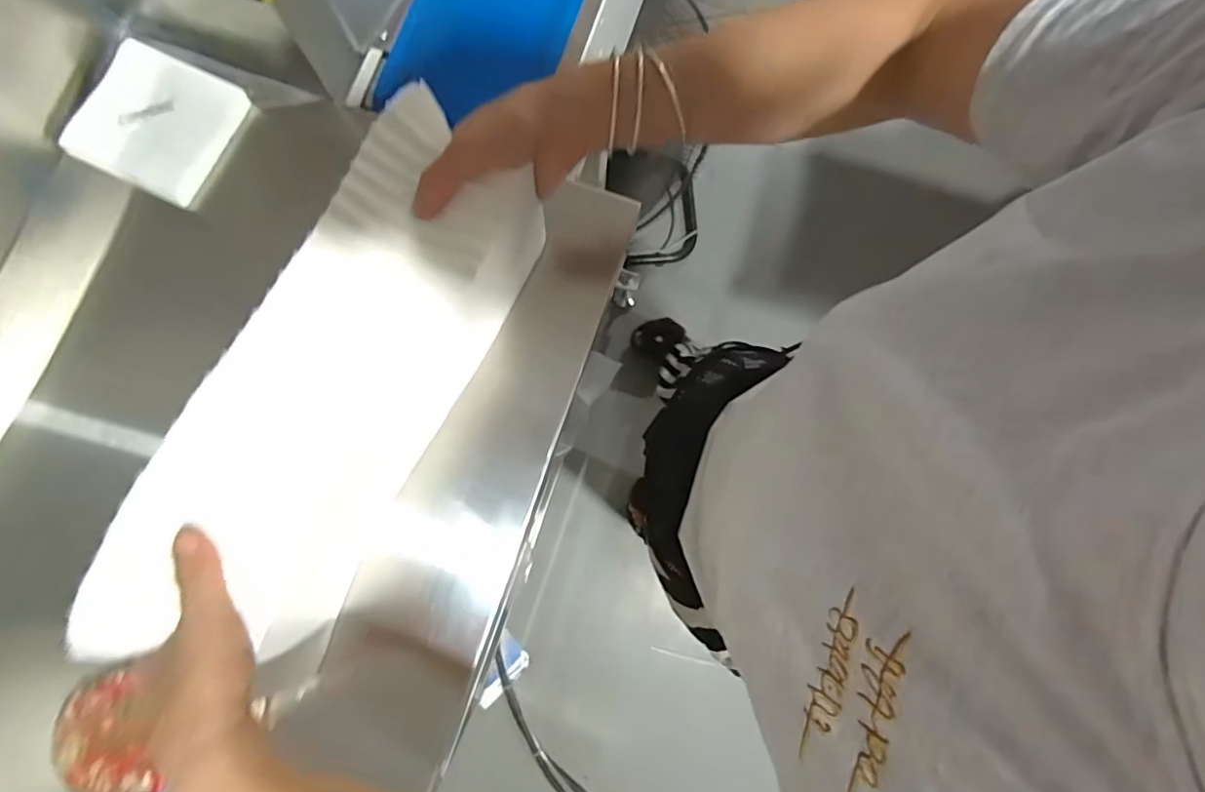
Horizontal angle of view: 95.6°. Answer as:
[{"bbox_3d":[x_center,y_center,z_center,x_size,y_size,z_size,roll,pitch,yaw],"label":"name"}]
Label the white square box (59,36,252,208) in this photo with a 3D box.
[{"bbox_3d":[-0.392,-0.244,0.484,0.120,0.026,0.121,28,81,6],"label":"white square box"}]

